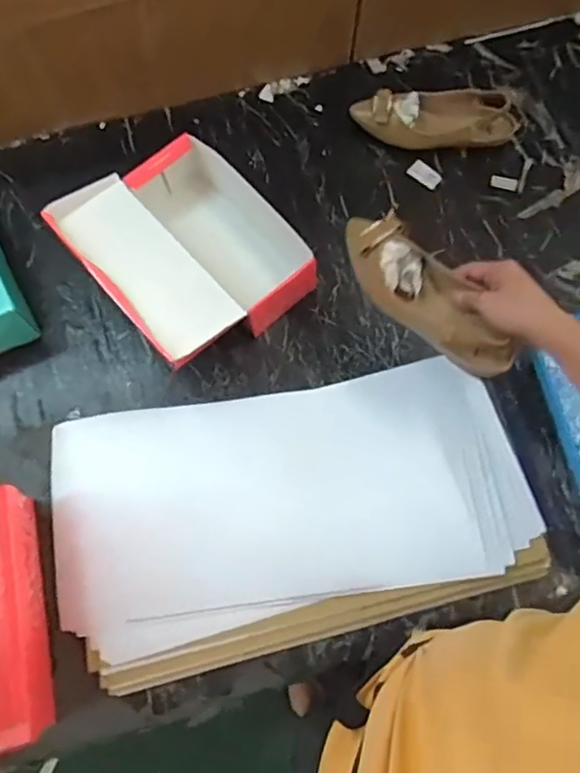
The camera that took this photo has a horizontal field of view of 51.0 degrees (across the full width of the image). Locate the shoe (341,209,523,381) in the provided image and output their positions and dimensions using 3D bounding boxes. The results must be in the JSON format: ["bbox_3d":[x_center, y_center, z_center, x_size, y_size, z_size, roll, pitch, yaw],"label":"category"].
[{"bbox_3d":[0.158,-0.110,0.717,0.083,0.050,0.247,-38,75,-11],"label":"shoe"}]

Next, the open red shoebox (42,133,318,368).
[{"bbox_3d":[-0.141,-0.195,0.869,0.263,0.122,0.290,-40,78,-11],"label":"open red shoebox"}]

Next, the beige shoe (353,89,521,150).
[{"bbox_3d":[0.240,-0.439,0.978,0.269,0.061,0.099,-3,73,-2],"label":"beige shoe"}]

